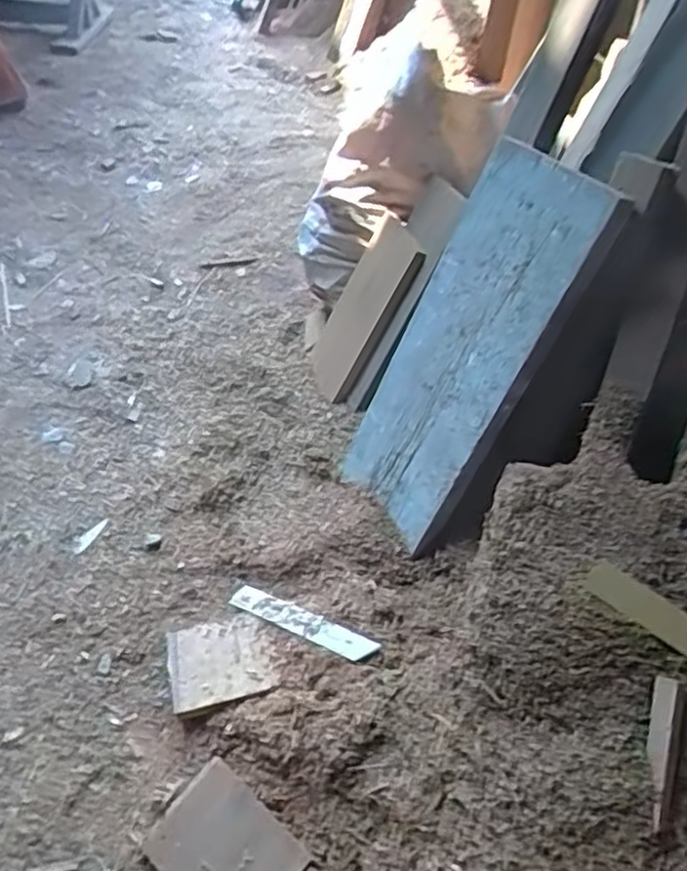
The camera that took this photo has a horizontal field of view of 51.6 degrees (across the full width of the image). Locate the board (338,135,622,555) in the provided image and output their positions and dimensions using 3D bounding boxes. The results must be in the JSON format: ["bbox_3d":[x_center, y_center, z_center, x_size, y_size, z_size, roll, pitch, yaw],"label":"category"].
[{"bbox_3d":[0.190,-0.136,1.142,0.046,0.614,0.271,5,29,-42],"label":"board"}]

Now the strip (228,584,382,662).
[{"bbox_3d":[-0.071,0.294,1.124,0.260,0.012,0.046,15,44,31],"label":"strip"}]

